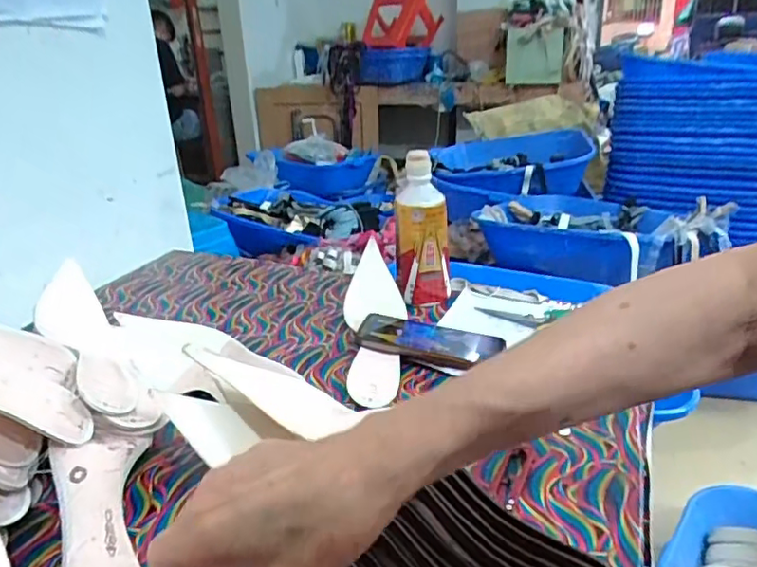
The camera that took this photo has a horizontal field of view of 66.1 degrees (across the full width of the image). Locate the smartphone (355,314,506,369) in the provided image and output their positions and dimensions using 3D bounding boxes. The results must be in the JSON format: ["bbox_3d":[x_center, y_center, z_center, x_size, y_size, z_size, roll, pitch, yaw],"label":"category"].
[{"bbox_3d":[0.057,0.063,0.654,0.156,0.010,0.082,10,24,7],"label":"smartphone"}]

